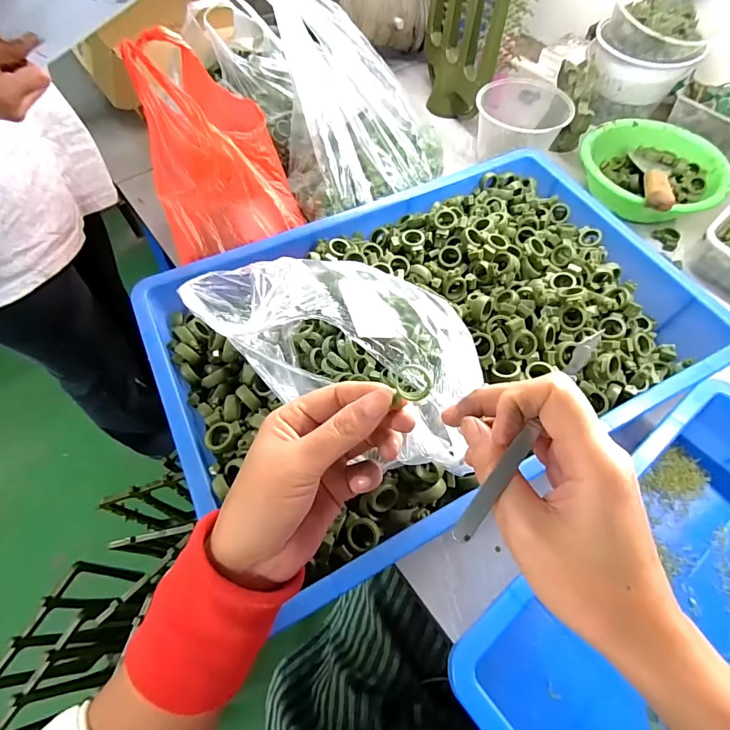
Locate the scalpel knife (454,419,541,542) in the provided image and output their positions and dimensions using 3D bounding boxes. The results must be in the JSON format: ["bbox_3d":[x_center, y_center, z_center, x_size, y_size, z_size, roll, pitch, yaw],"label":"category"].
[{"bbox_3d":[0.064,0.057,0.199,0.009,0.004,0.065,36,74,18],"label":"scalpel knife"}]

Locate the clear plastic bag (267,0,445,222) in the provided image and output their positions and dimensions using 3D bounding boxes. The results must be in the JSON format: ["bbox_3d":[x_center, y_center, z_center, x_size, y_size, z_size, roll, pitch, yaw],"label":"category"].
[{"bbox_3d":[-0.002,-0.353,0.538,0.222,0.177,0.233,-15,61,-9],"label":"clear plastic bag"}]

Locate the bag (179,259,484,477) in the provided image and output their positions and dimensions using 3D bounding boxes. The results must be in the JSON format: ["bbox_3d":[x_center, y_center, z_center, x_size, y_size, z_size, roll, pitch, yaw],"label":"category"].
[{"bbox_3d":[-0.004,-0.029,0.329,0.224,0.088,0.146,27,64,15],"label":"bag"}]

